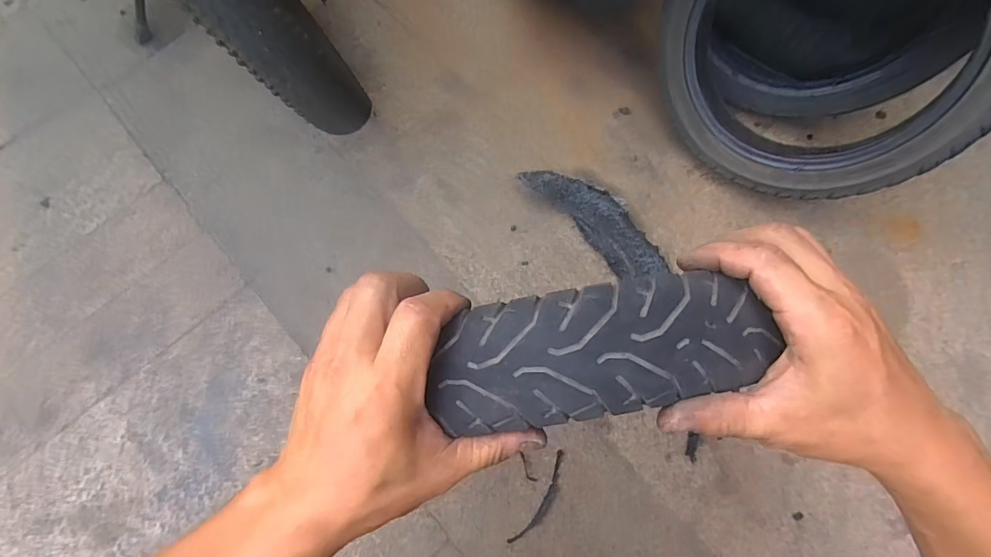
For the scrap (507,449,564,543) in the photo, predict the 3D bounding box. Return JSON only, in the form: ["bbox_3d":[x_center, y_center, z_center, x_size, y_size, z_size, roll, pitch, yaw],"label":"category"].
[{"bbox_3d":[0.053,0.250,0.535,0.021,0.004,0.113,30,77,9],"label":"scrap"}]

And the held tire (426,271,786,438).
[{"bbox_3d":[0.053,0.034,0.232,0.167,0.026,0.060,-10,74,-2],"label":"held tire"}]

